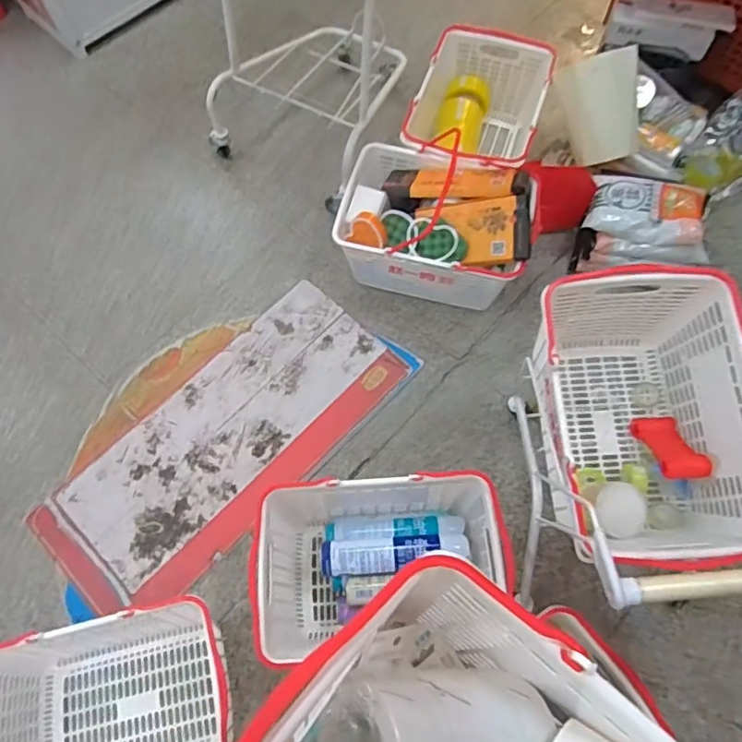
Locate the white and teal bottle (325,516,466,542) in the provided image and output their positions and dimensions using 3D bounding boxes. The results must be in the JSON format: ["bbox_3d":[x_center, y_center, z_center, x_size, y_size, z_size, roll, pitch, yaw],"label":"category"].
[{"bbox_3d":[0.050,0.322,1.183,0.282,0.064,0.048,-4,66,0],"label":"white and teal bottle"}]

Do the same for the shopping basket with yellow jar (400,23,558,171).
[{"bbox_3d":[0.278,-0.682,1.586,0.332,0.225,0.468,15,70,5],"label":"shopping basket with yellow jar"}]

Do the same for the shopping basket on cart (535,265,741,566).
[{"bbox_3d":[0.443,0.084,0.991,0.311,0.259,0.428,-4,66,-1],"label":"shopping basket on cart"}]

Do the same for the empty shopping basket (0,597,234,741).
[{"bbox_3d":[-0.498,0.627,1.075,0.406,0.250,0.316,-16,70,-6],"label":"empty shopping basket"}]

